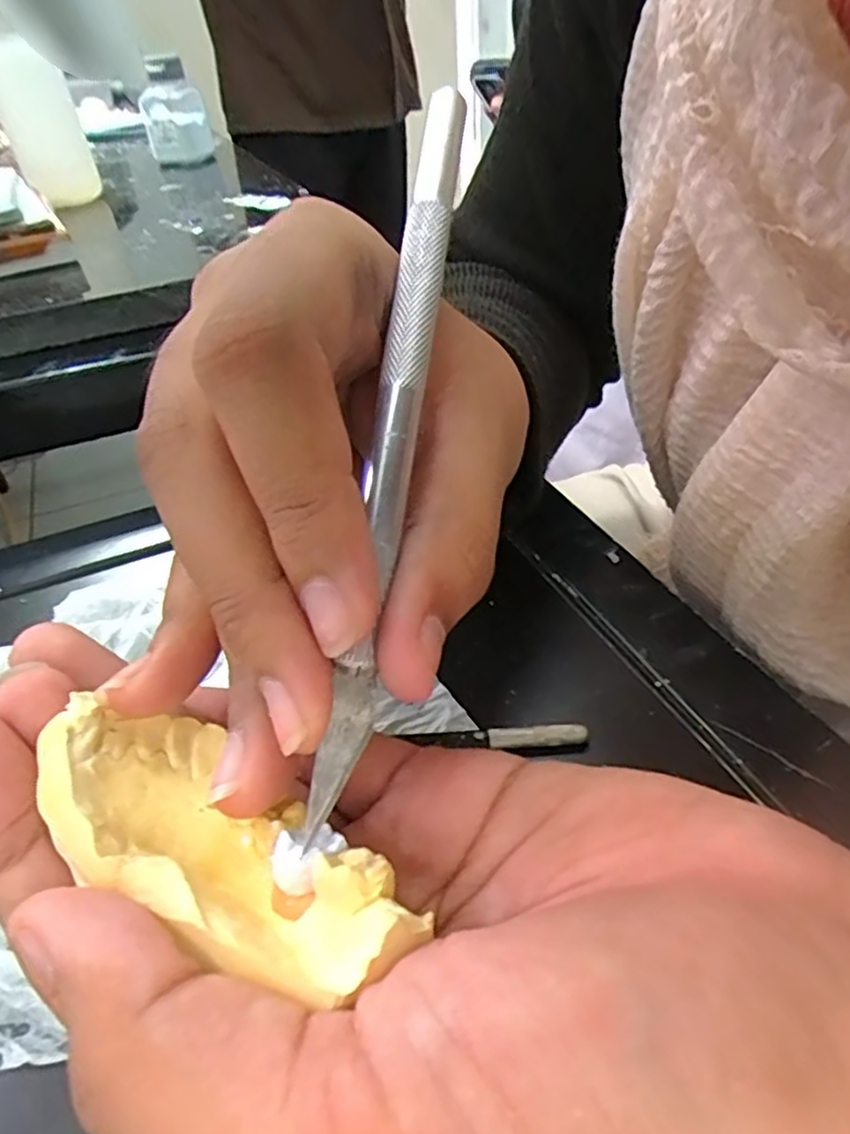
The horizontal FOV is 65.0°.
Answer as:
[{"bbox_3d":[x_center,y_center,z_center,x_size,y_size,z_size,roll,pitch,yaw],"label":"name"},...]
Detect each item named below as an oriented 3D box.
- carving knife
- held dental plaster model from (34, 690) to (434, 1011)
[{"bbox_3d":[-0.005,-0.027,0.112,0.007,0.004,0.136,5,74,12],"label":"carving knife"},{"bbox_3d":[-0.028,0.039,0.094,0.057,0.019,0.025,21,47,26],"label":"held dental plaster model"}]

